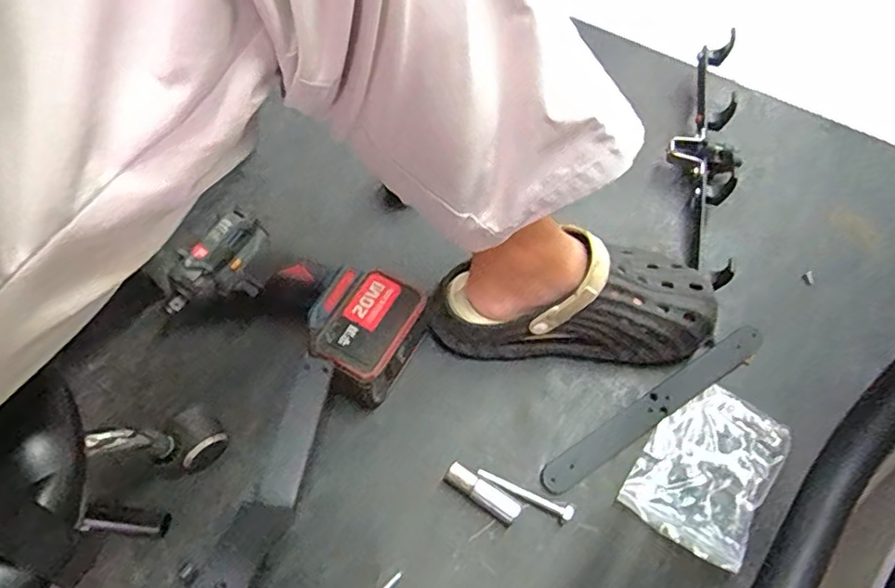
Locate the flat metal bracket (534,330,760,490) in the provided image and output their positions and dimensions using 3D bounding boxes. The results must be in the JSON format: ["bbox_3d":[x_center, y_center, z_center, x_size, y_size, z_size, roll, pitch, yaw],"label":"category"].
[{"bbox_3d":[0.220,0.116,0.617,0.294,0.010,0.032,-31,69,-13],"label":"flat metal bracket"}]

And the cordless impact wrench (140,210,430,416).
[{"bbox_3d":[-0.166,0.010,0.638,0.277,0.087,0.126,23,65,10],"label":"cordless impact wrench"}]

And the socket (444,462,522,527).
[{"bbox_3d":[0.034,0.196,0.575,0.078,0.021,0.021,34,66,17],"label":"socket"}]

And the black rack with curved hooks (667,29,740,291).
[{"bbox_3d":[0.318,-0.177,0.730,0.077,0.065,0.367,8,74,5],"label":"black rack with curved hooks"}]

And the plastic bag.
[{"bbox_3d":[0.260,0.172,0.587,0.114,0.007,0.163,31,66,16],"label":"plastic bag"}]

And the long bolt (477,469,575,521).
[{"bbox_3d":[0.075,0.196,0.576,0.098,0.016,0.011,22,63,12],"label":"long bolt"}]

